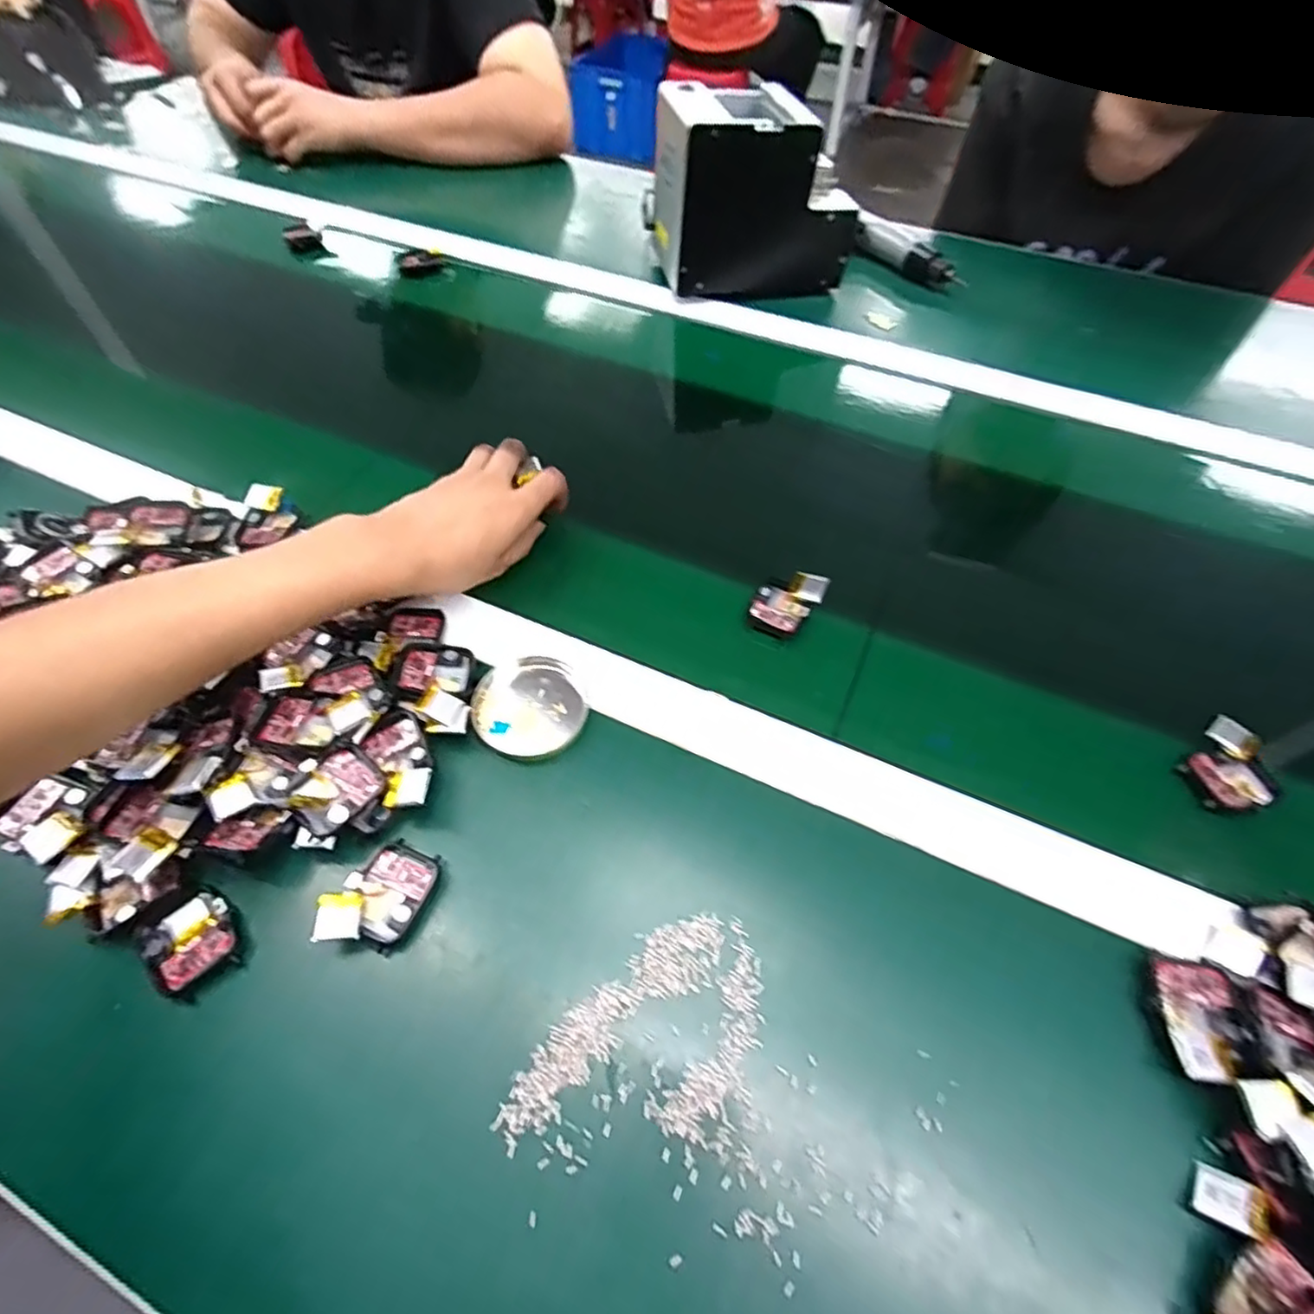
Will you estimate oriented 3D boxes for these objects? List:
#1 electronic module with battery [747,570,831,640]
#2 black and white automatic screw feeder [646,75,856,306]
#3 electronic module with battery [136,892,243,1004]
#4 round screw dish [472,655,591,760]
[{"bbox_3d":[0.087,-0.036,0.432,0.040,0.021,0.049,27,59,17],"label":"electronic module with battery"},{"bbox_3d":[0.093,-0.468,0.646,0.184,0.145,0.121,-9,56,-8],"label":"black and white automatic screw feeder"},{"bbox_3d":[-0.218,0.136,0.303,0.035,0.013,0.039,-34,62,-22],"label":"electronic module with battery"},{"bbox_3d":[-0.075,0.029,0.379,0.065,0.010,0.062,1,55,-1],"label":"round screw dish"}]

